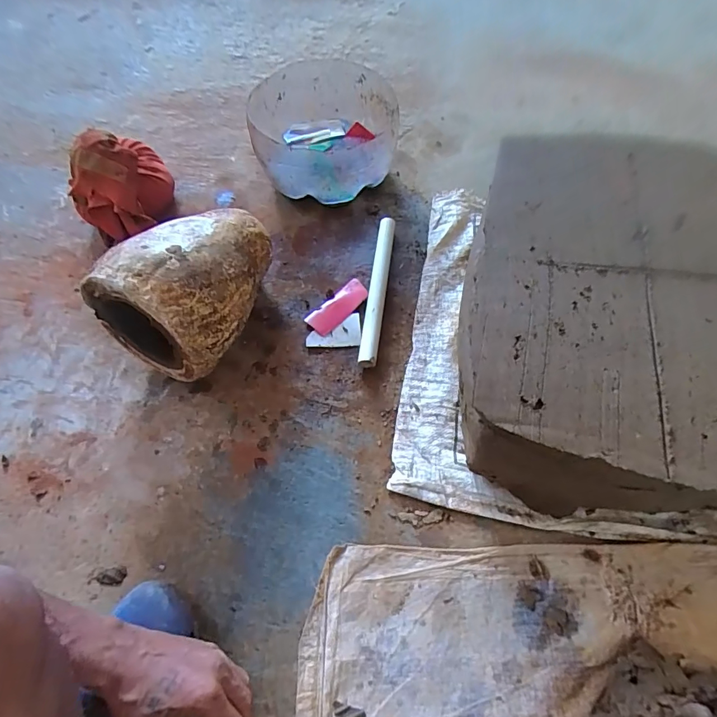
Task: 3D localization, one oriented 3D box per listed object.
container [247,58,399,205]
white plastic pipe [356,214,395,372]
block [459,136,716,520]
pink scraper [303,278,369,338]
[{"bbox_3d":[-0.056,-0.390,0.756,0.240,0.124,0.266,-12,63,-5],"label":"container"},{"bbox_3d":[0.030,-0.109,0.660,0.025,0.029,0.258,7,63,5],"label":"white plastic pipe"},{"bbox_3d":[0.304,-0.051,0.504,0.347,0.163,0.414,9,63,6],"label":"block"},{"bbox_3d":[-0.029,-0.080,0.661,0.110,0.005,0.045,-42,69,-18],"label":"pink scraper"}]

